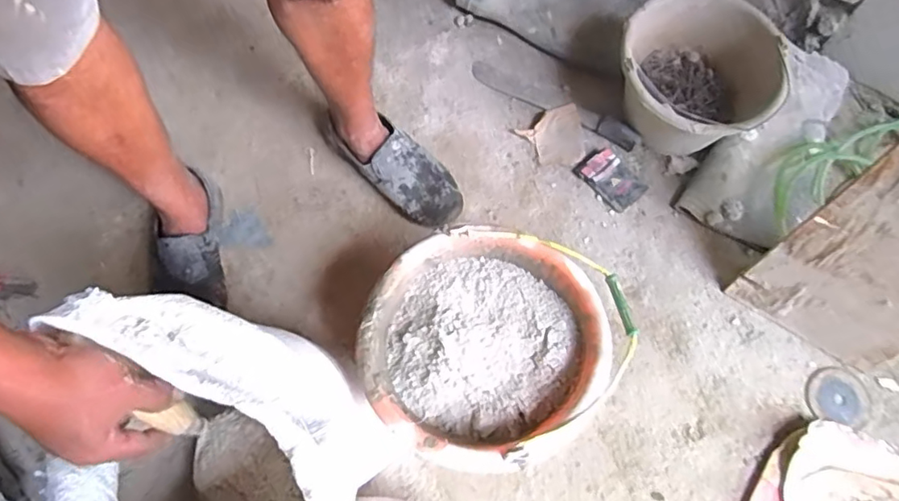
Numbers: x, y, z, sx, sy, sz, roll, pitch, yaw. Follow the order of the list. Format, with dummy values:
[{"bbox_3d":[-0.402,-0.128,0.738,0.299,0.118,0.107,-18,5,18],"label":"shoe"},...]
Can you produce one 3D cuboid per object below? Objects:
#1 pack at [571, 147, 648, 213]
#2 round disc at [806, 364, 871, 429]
[{"bbox_3d":[0.261,-0.116,0.939,0.068,0.019,0.108,-34,72,-12],"label":"pack"},{"bbox_3d":[0.559,0.209,0.824,0.092,0.014,0.086,2,63,-3],"label":"round disc"}]

